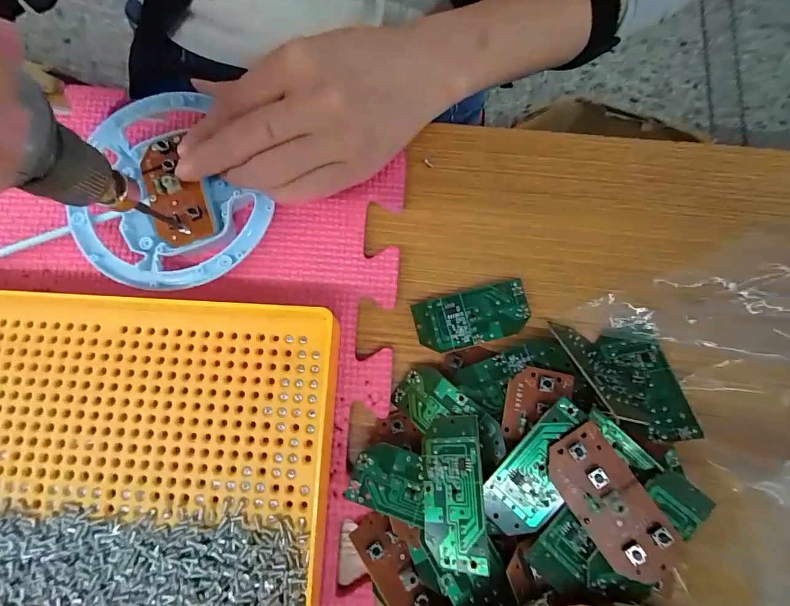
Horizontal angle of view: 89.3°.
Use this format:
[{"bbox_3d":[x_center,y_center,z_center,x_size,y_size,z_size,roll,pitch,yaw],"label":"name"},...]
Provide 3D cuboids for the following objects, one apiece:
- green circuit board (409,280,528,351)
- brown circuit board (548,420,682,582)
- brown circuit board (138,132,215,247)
[{"bbox_3d":[0.040,0.007,0.211,0.059,0.004,0.028,-15,80,-1],"label":"green circuit board"},{"bbox_3d":[0.087,0.081,0.163,0.028,0.008,0.057,-37,75,6],"label":"brown circuit board"},{"bbox_3d":[-0.115,-0.058,0.206,0.030,0.008,0.057,-19,81,-4],"label":"brown circuit board"}]

